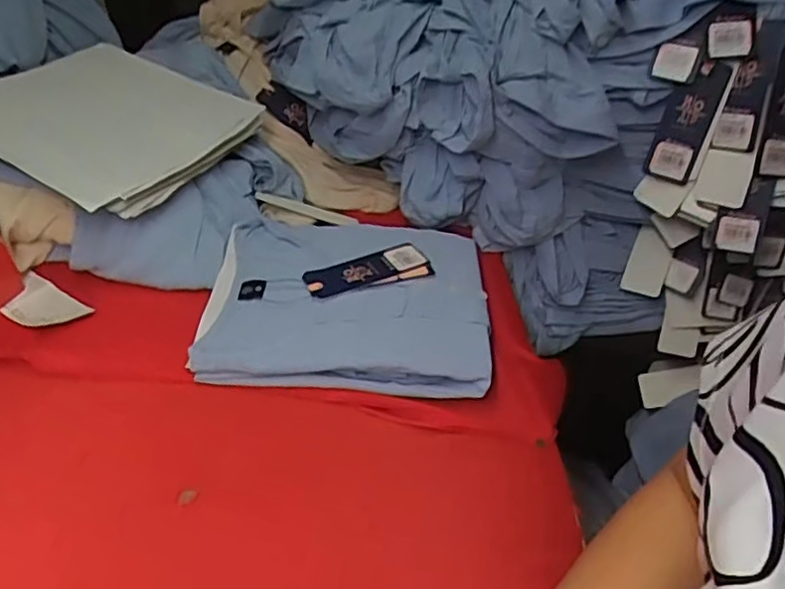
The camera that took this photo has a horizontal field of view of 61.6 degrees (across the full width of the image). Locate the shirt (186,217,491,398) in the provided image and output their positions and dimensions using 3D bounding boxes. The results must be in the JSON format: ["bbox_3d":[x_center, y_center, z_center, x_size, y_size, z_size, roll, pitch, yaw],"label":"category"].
[{"bbox_3d":[-0.041,-0.002,0.624,0.257,0.034,0.214,4,39,1],"label":"shirt"}]

